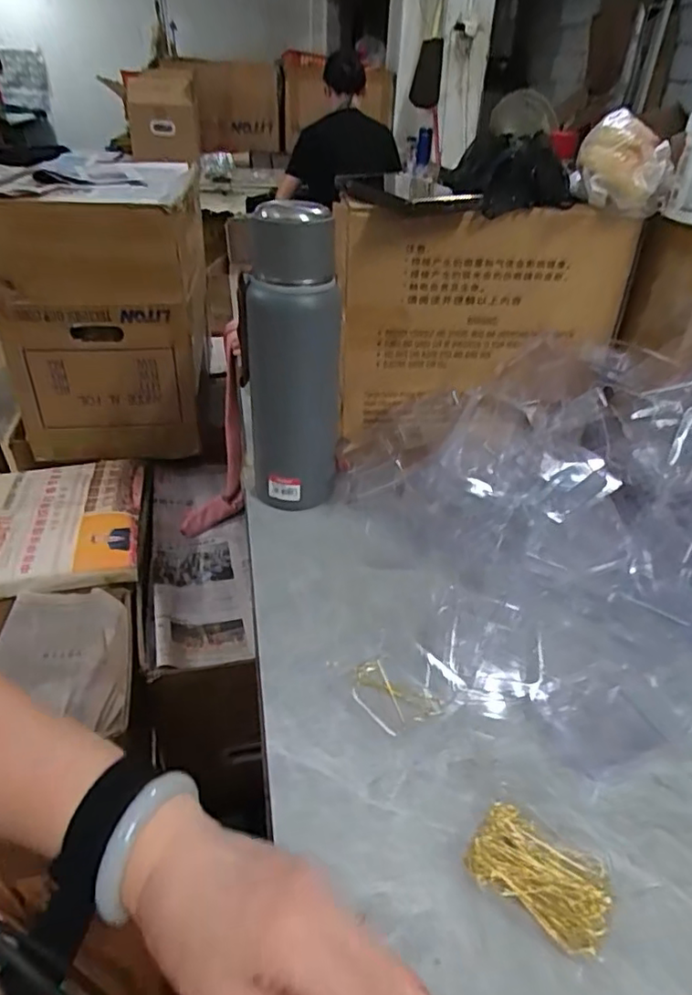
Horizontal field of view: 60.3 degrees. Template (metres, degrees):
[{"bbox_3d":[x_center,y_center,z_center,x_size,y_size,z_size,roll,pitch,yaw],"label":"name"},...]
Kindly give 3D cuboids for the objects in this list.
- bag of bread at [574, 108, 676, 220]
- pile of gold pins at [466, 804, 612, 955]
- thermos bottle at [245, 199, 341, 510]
[{"bbox_3d":[0.240,-0.287,0.515,0.077,0.065,0.104,16,37,17],"label":"bag of bread"},{"bbox_3d":[0.104,0.201,0.319,0.070,0.022,0.043,25,40,28],"label":"pile of gold pins"},{"bbox_3d":[-0.049,-0.121,0.548,0.088,0.264,0.078,3,35,0],"label":"thermos bottle"}]

